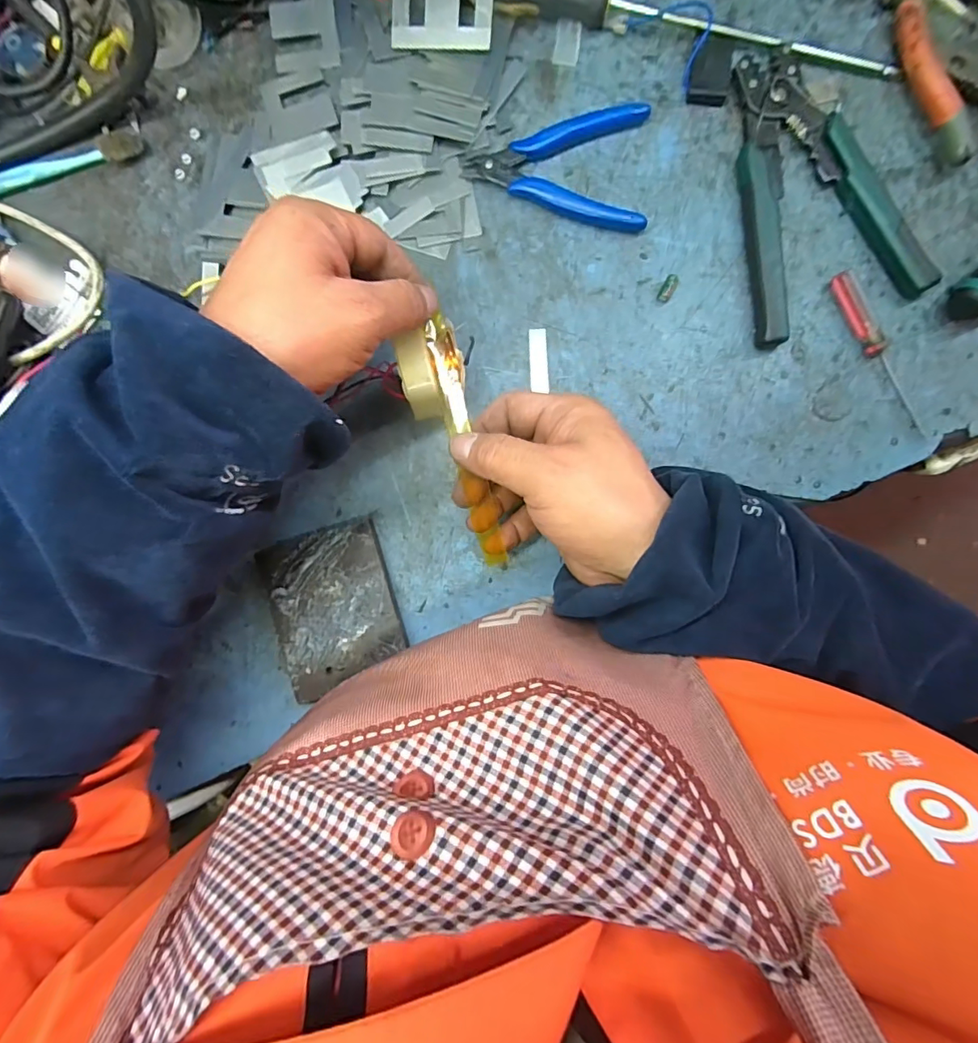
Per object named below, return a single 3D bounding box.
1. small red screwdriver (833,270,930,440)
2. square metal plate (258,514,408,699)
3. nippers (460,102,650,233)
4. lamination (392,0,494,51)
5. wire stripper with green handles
[{"bbox_3d":[0.252,-0.108,0.323,0.011,0.011,0.114,-29,89,2],"label":"small red screwdriver"},{"bbox_3d":[-0.103,0.058,0.339,0.079,0.015,0.100,-18,89,2],"label":"square metal plate"},{"bbox_3d":[0.049,-0.243,0.333,0.121,0.011,0.075,14,90,2],"label":"nippers"},{"bbox_3d":[-0.030,-0.333,0.324,0.066,0.004,0.044,7,110,6],"label":"lamination"},{"bbox_3d":[0.220,-0.213,0.323,0.108,0.019,0.182,-7,90,2],"label":"wire stripper with green handles"}]

